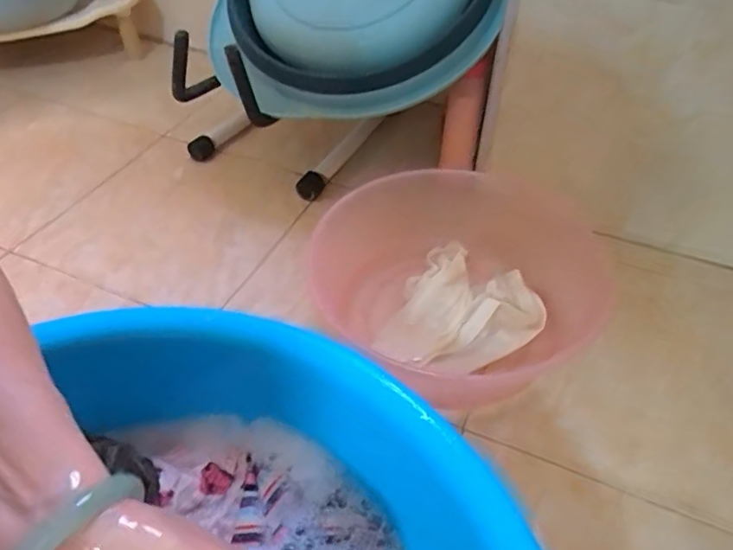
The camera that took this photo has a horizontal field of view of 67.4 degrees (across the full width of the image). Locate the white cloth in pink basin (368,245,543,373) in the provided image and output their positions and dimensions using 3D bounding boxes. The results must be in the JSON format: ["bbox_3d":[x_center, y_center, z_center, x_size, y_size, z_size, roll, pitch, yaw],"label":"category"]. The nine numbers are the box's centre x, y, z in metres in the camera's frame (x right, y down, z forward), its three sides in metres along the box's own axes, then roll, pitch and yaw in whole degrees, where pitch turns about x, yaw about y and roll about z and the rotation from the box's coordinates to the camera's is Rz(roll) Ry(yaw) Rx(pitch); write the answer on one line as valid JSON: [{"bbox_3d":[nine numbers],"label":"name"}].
[{"bbox_3d":[0.112,0.042,0.601,0.151,0.040,0.177,16,48,17],"label":"white cloth in pink basin"}]

